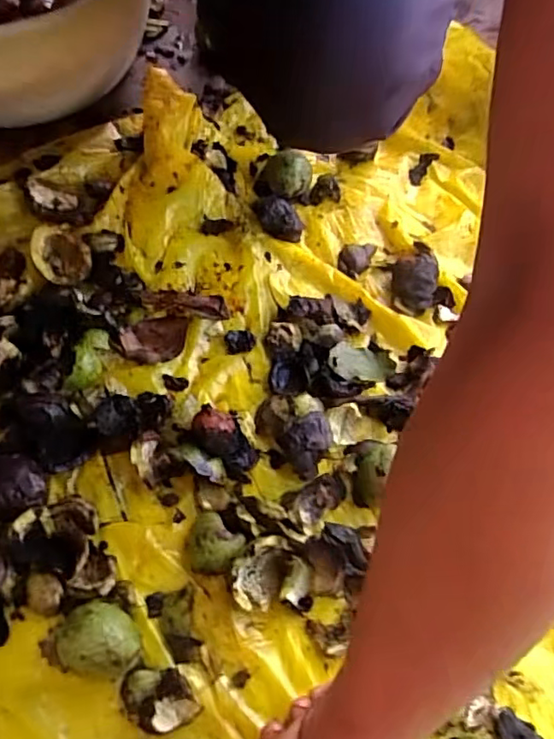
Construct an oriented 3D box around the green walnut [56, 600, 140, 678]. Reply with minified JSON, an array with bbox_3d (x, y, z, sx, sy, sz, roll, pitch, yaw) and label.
[{"bbox_3d":[-0.109,0.168,0.354,0.047,0.037,0.040,8,64,0],"label":"green walnut"}]

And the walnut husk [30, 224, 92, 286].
[{"bbox_3d":[-0.178,-0.096,0.467,0.044,0.030,0.047,1,64,-3],"label":"walnut husk"}]

